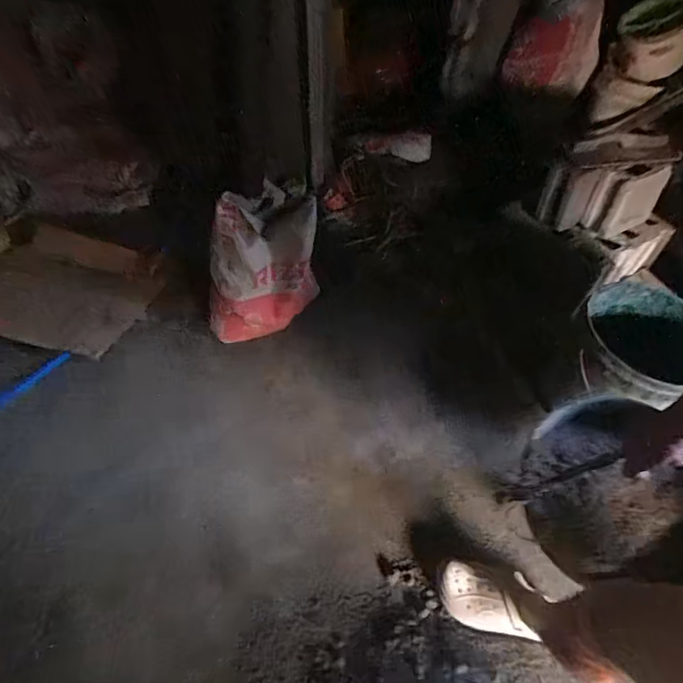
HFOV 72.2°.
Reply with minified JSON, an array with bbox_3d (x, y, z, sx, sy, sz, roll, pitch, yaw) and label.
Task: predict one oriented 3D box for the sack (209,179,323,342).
[{"bbox_3d":[-0.212,-0.194,1.237,0.288,0.431,0.093,-26,52,-17],"label":"sack"}]

